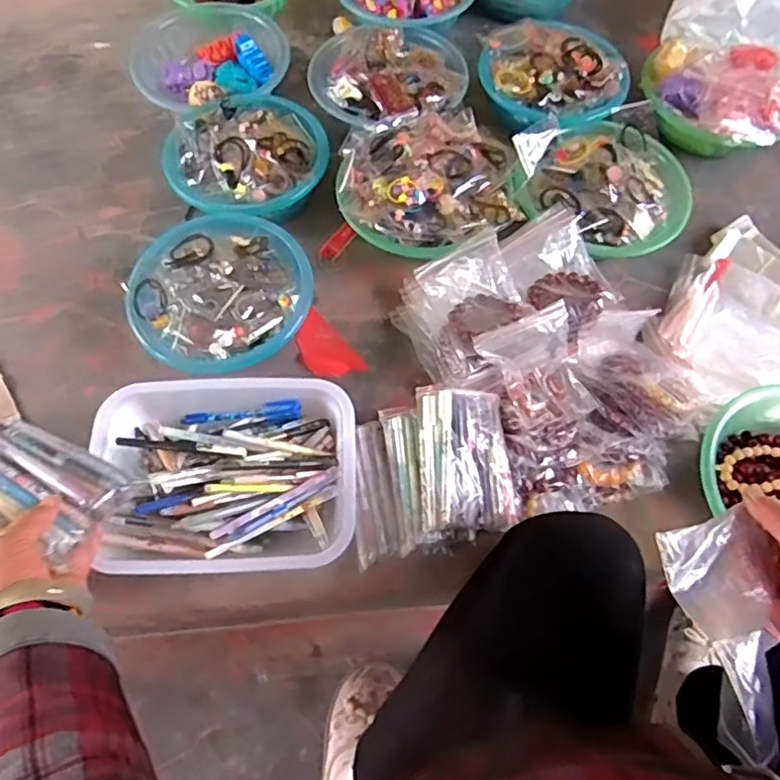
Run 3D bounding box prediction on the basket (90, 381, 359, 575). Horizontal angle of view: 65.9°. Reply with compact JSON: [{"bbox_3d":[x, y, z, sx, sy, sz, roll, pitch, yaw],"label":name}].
[{"bbox_3d":[-0.181,0.090,0.674,0.285,0.102,0.217,-2,65,-2],"label":"basket"}]

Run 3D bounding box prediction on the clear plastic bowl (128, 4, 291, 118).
[{"bbox_3d":[-0.284,-0.504,0.964,0.239,0.081,0.223,0,65,-1],"label":"clear plastic bowl"}]

